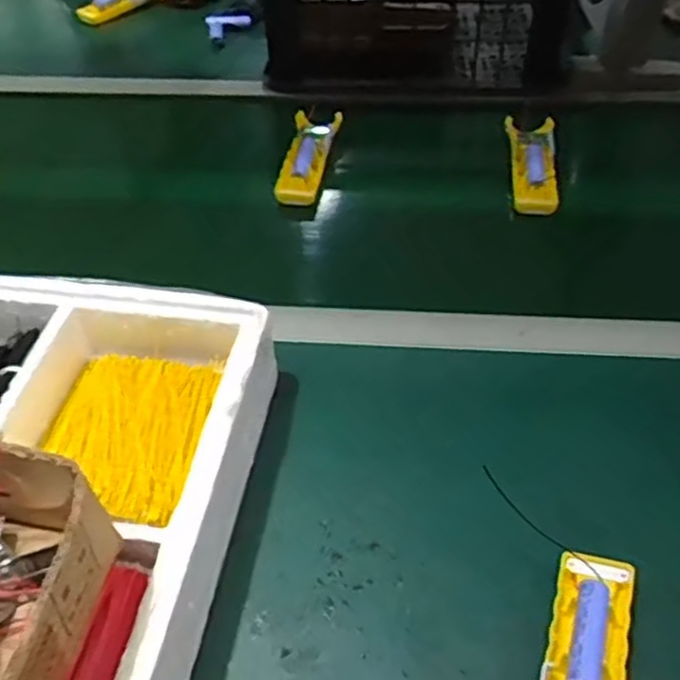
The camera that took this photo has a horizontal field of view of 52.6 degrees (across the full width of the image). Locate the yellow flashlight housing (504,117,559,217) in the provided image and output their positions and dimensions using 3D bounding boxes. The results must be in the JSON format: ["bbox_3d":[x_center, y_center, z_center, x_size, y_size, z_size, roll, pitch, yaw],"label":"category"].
[{"bbox_3d":[0.220,-0.201,0.778,0.051,0.031,0.165,3,47,3],"label":"yellow flashlight housing"}]

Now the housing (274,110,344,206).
[{"bbox_3d":[-0.036,-0.220,0.800,0.054,0.033,0.164,6,47,6],"label":"housing"}]

